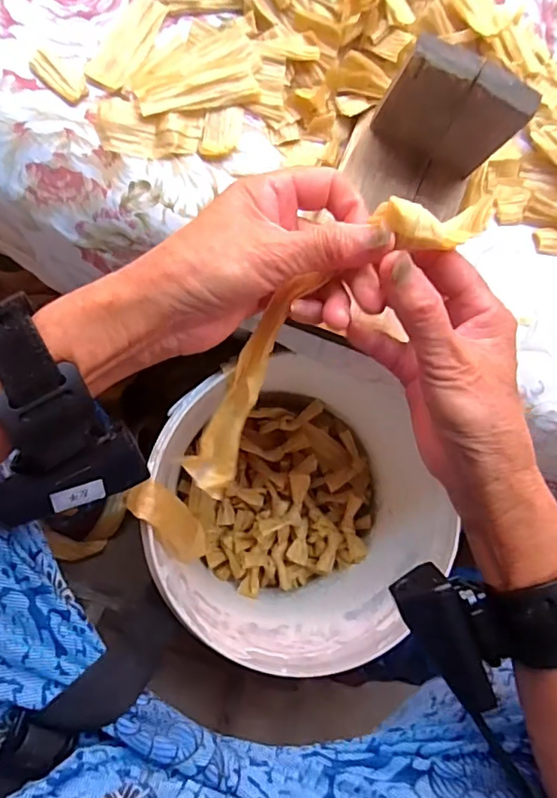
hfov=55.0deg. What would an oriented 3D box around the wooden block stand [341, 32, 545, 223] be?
[{"bbox_3d":[0.093,-0.159,0.329,0.084,0.077,0.058,23,82,-4],"label":"wooden block stand"}]

